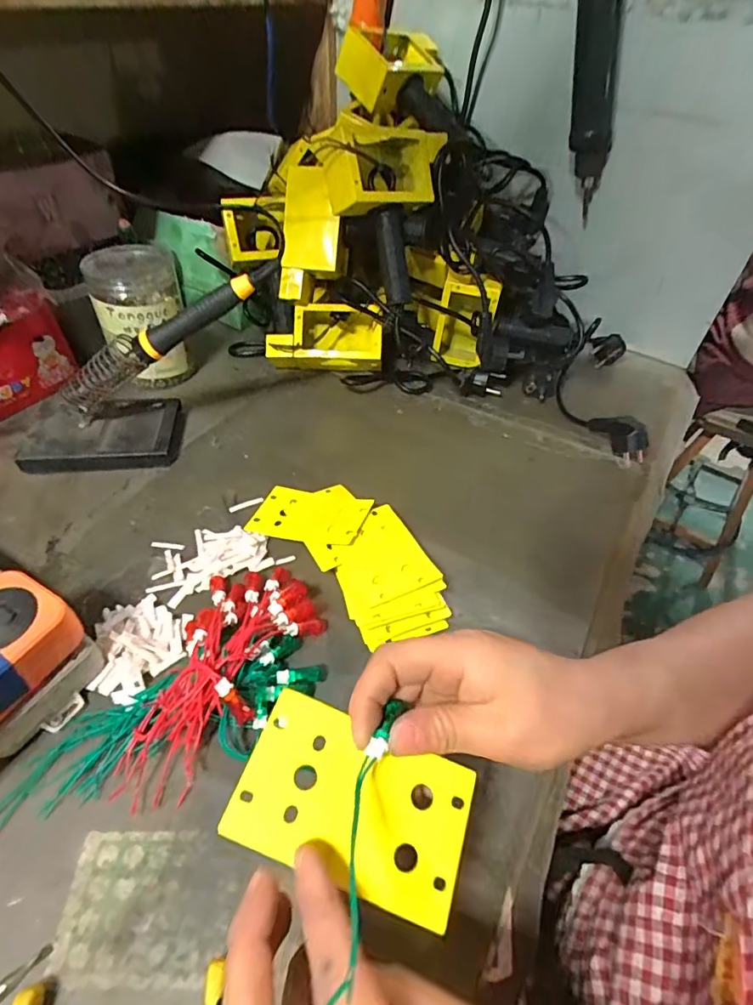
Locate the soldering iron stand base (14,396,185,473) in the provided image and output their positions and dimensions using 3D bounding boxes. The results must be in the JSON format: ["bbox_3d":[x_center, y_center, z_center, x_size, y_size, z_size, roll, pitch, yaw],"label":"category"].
[{"bbox_3d":[-0.259,-0.069,0.486,0.129,0.023,0.087,-2,47,-7],"label":"soldering iron stand base"}]

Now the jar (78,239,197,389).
[{"bbox_3d":[-0.245,-0.196,0.538,0.083,0.124,0.086,1,46,-3],"label":"jar"}]

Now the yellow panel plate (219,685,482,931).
[{"bbox_3d":[-0.008,0.126,0.213,0.096,0.004,0.059,23,56,2],"label":"yellow panel plate"}]

